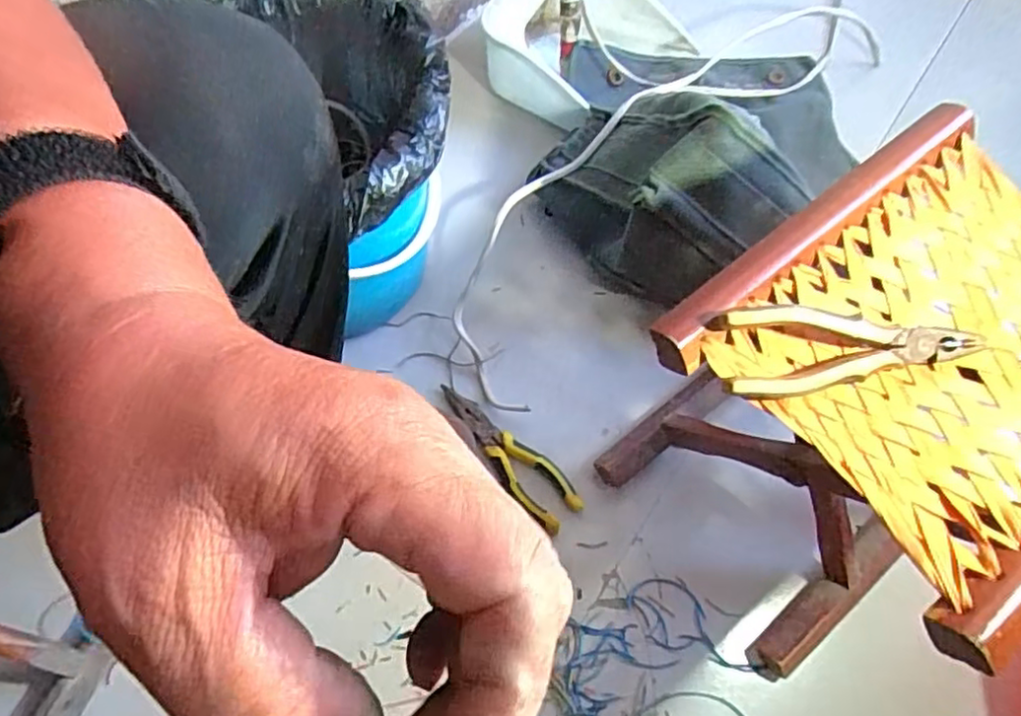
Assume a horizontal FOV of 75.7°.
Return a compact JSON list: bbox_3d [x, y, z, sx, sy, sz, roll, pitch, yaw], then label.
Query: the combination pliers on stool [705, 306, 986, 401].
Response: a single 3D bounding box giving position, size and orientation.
[{"bbox_3d":[0.211,-0.007,0.394,0.166,0.024,0.045,-1,63,-2],"label":"combination pliers on stool"}]

